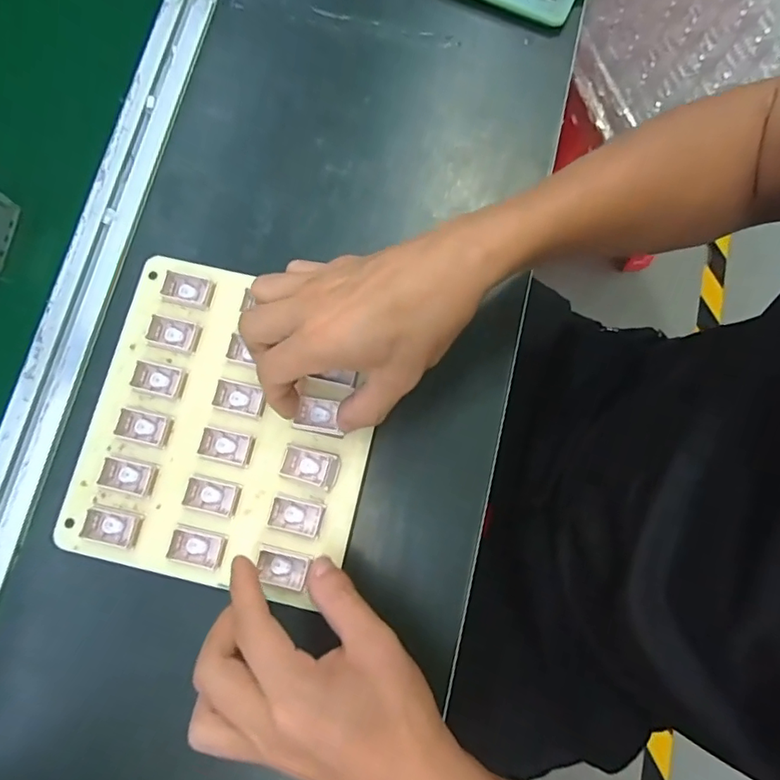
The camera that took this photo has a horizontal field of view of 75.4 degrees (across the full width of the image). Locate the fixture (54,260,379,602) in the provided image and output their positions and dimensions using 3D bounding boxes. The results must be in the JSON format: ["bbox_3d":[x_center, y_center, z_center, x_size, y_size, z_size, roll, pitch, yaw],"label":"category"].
[{"bbox_3d":[-0.102,0.022,0.326,0.177,0.013,0.193,12,79,3],"label":"fixture"}]

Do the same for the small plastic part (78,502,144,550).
[{"bbox_3d":[-0.172,0.084,0.315,0.033,0.008,0.022,15,79,4],"label":"small plastic part"}]

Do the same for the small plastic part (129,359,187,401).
[{"bbox_3d":[-0.151,-0.006,0.331,0.032,0.011,0.022,13,79,3],"label":"small plastic part"}]

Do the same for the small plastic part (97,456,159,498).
[{"bbox_3d":[-0.166,0.055,0.321,0.033,0.008,0.020,11,79,3],"label":"small plastic part"}]

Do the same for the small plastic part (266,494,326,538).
[{"bbox_3d":[-0.059,0.078,0.316,0.033,0.011,0.021,12,79,3],"label":"small plastic part"}]

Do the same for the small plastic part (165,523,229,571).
[{"bbox_3d":[-0.119,0.097,0.314,0.034,0.010,0.022,15,79,4],"label":"small plastic part"}]

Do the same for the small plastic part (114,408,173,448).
[{"bbox_3d":[-0.159,0.024,0.327,0.035,0.010,0.019,14,79,4],"label":"small plastic part"}]

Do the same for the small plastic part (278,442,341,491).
[{"bbox_3d":[-0.051,0.047,0.316,0.037,0.009,0.022,19,80,5],"label":"small plastic part"}]

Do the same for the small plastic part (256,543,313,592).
[{"bbox_3d":[-0.066,0.109,0.311,0.032,0.010,0.022,12,79,3],"label":"small plastic part"}]

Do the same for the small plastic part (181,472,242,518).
[{"bbox_3d":[-0.112,0.066,0.319,0.034,0.011,0.021,14,79,4],"label":"small plastic part"}]

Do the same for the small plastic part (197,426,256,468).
[{"bbox_3d":[-0.105,0.036,0.325,0.034,0.010,0.020,11,79,3],"label":"small plastic part"}]

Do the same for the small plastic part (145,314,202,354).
[{"bbox_3d":[-0.144,-0.038,0.338,0.033,0.010,0.021,18,80,4],"label":"small plastic part"}]

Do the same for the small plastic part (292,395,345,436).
[{"bbox_3d":[-0.044,0.016,0.322,0.030,0.011,0.022,9,79,3],"label":"small plastic part"}]

